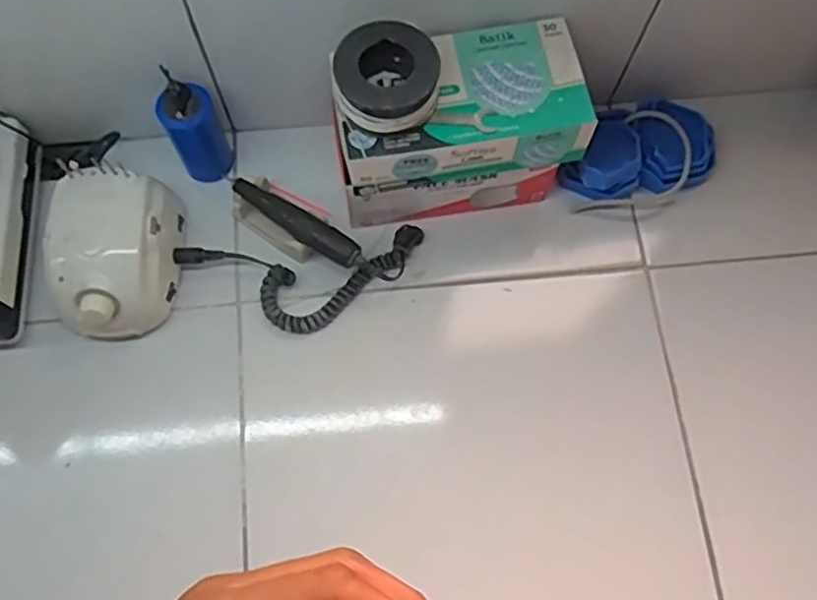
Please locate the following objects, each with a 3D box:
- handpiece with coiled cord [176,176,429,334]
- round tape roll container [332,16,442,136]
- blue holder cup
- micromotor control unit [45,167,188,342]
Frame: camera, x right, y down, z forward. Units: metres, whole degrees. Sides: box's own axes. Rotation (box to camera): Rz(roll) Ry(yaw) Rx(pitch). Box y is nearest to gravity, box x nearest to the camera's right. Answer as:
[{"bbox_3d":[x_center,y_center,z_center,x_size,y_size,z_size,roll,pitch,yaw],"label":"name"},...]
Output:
[{"bbox_3d":[-0.100,-0.054,0.682,0.176,0.048,0.153,32,73,10],"label":"handpiece with coiled cord"},{"bbox_3d":[-0.016,-0.179,0.576,0.080,0.046,0.084,0,71,-1],"label":"round tape roll container"},{"bbox_3d":[-0.200,-0.161,0.676,0.049,0.107,0.050,0,71,-1],"label":"blue holder cup"},{"bbox_3d":[-0.270,-0.041,0.652,0.107,0.076,0.139,-2,71,-2],"label":"micromotor control unit"}]

